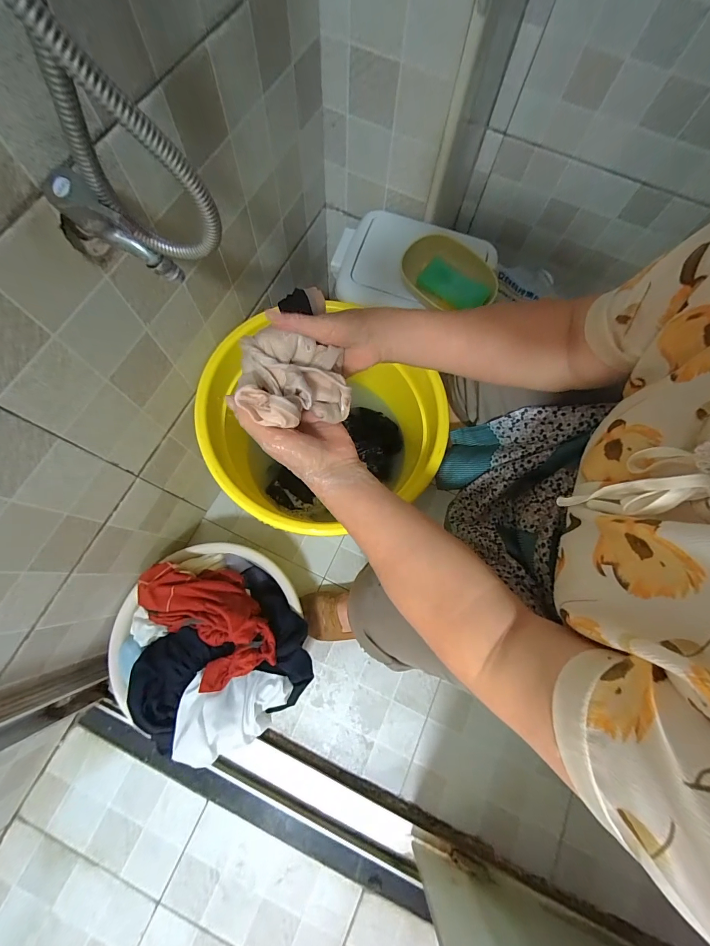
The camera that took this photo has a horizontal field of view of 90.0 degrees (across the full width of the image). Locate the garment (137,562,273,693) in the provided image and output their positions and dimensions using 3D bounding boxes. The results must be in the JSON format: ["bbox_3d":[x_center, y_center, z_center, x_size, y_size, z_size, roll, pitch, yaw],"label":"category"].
[{"bbox_3d":[-0.240,0.230,0.577,0.249,0.062,0.137,44,77,9],"label":"garment"}]

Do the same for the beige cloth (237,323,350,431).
[{"bbox_3d":[-0.055,-0.087,0.336,0.097,0.080,0.105,-7,73,-5],"label":"beige cloth"}]

